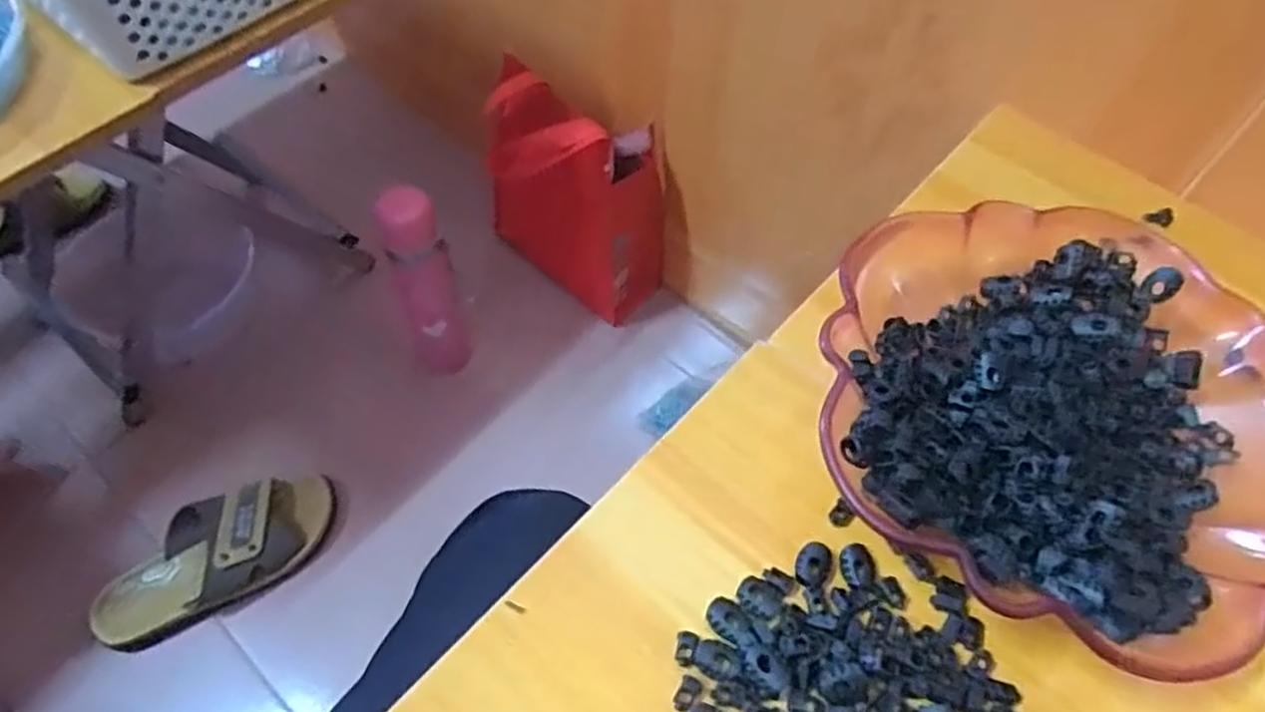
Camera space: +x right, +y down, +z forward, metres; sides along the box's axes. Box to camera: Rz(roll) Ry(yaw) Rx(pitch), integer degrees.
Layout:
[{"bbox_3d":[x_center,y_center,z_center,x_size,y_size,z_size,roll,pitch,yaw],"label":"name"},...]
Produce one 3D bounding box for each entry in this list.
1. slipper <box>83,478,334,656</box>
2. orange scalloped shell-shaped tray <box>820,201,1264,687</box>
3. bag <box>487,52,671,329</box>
[{"bbox_3d":[-0.462,0.219,0.846,0.262,0.068,0.103,-29,63,-18],"label":"slipper"},{"bbox_3d":[0.228,0.026,0.406,0.260,0.054,0.258,32,62,18],"label":"orange scalloped shell-shaped tray"},{"bbox_3d":[-0.068,-0.172,0.941,0.215,0.306,0.096,5,58,2],"label":"bag"}]

